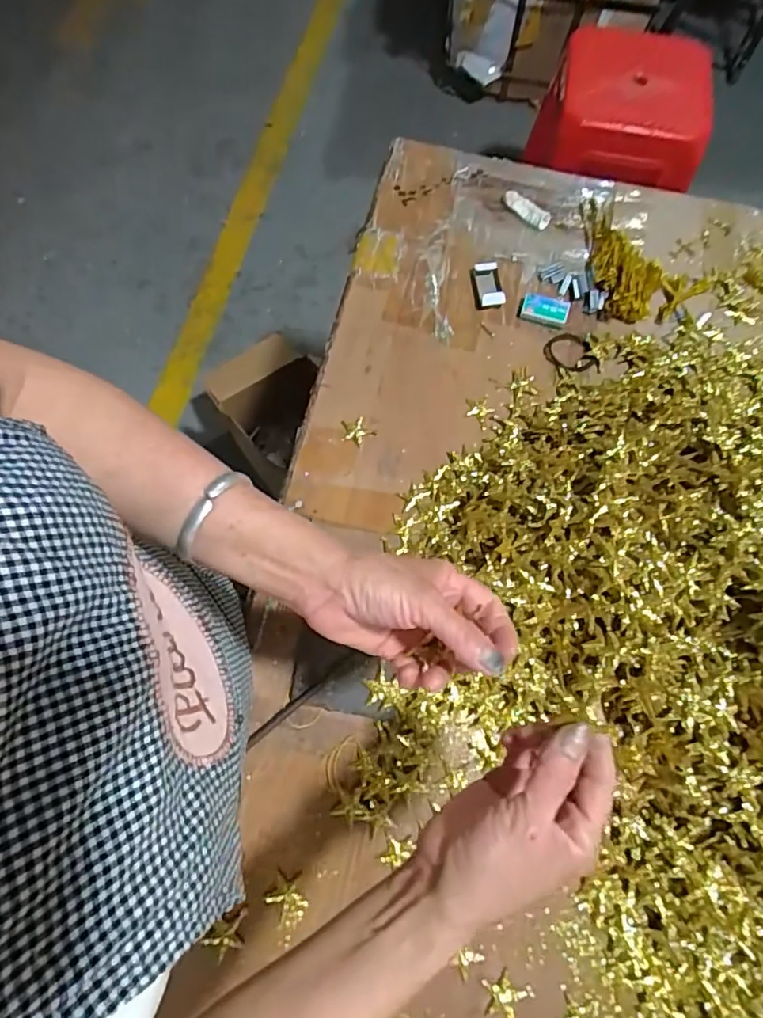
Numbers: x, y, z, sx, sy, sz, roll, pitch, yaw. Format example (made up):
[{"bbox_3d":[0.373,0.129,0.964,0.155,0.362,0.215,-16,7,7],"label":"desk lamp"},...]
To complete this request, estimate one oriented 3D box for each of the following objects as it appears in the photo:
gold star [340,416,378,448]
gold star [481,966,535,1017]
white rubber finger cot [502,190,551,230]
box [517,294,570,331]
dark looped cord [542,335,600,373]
[{"bbox_3d":[-0.029,-0.085,0.613,0.033,0.012,0.035,-36,76,-13],"label":"gold star"},{"bbox_3d":[0.100,0.392,0.458,0.041,0.004,0.034,-28,74,-11],"label":"gold star"},{"bbox_3d":[0.177,-0.370,0.700,0.068,0.018,0.018,43,79,12],"label":"white rubber finger cot"},{"bbox_3d":[0.187,-0.227,0.654,0.053,0.014,0.035,20,71,5],"label":"box"},{"bbox_3d":[0.213,-0.175,0.638,0.055,0.004,0.048,-6,71,-4],"label":"dark looped cord"}]

